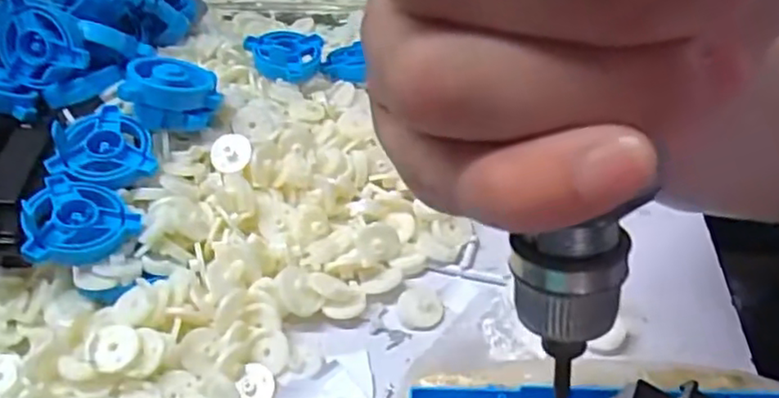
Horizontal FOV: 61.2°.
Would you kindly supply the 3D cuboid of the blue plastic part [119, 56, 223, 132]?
[{"bbox_3d":[-0.128,-0.062,0.383,0.052,0.028,0.041,3,37,-28],"label":"blue plastic part"}]

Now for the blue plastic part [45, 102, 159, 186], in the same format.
[{"bbox_3d":[-0.159,-0.030,0.362,0.052,0.018,0.053,-15,60,-23],"label":"blue plastic part"}]

